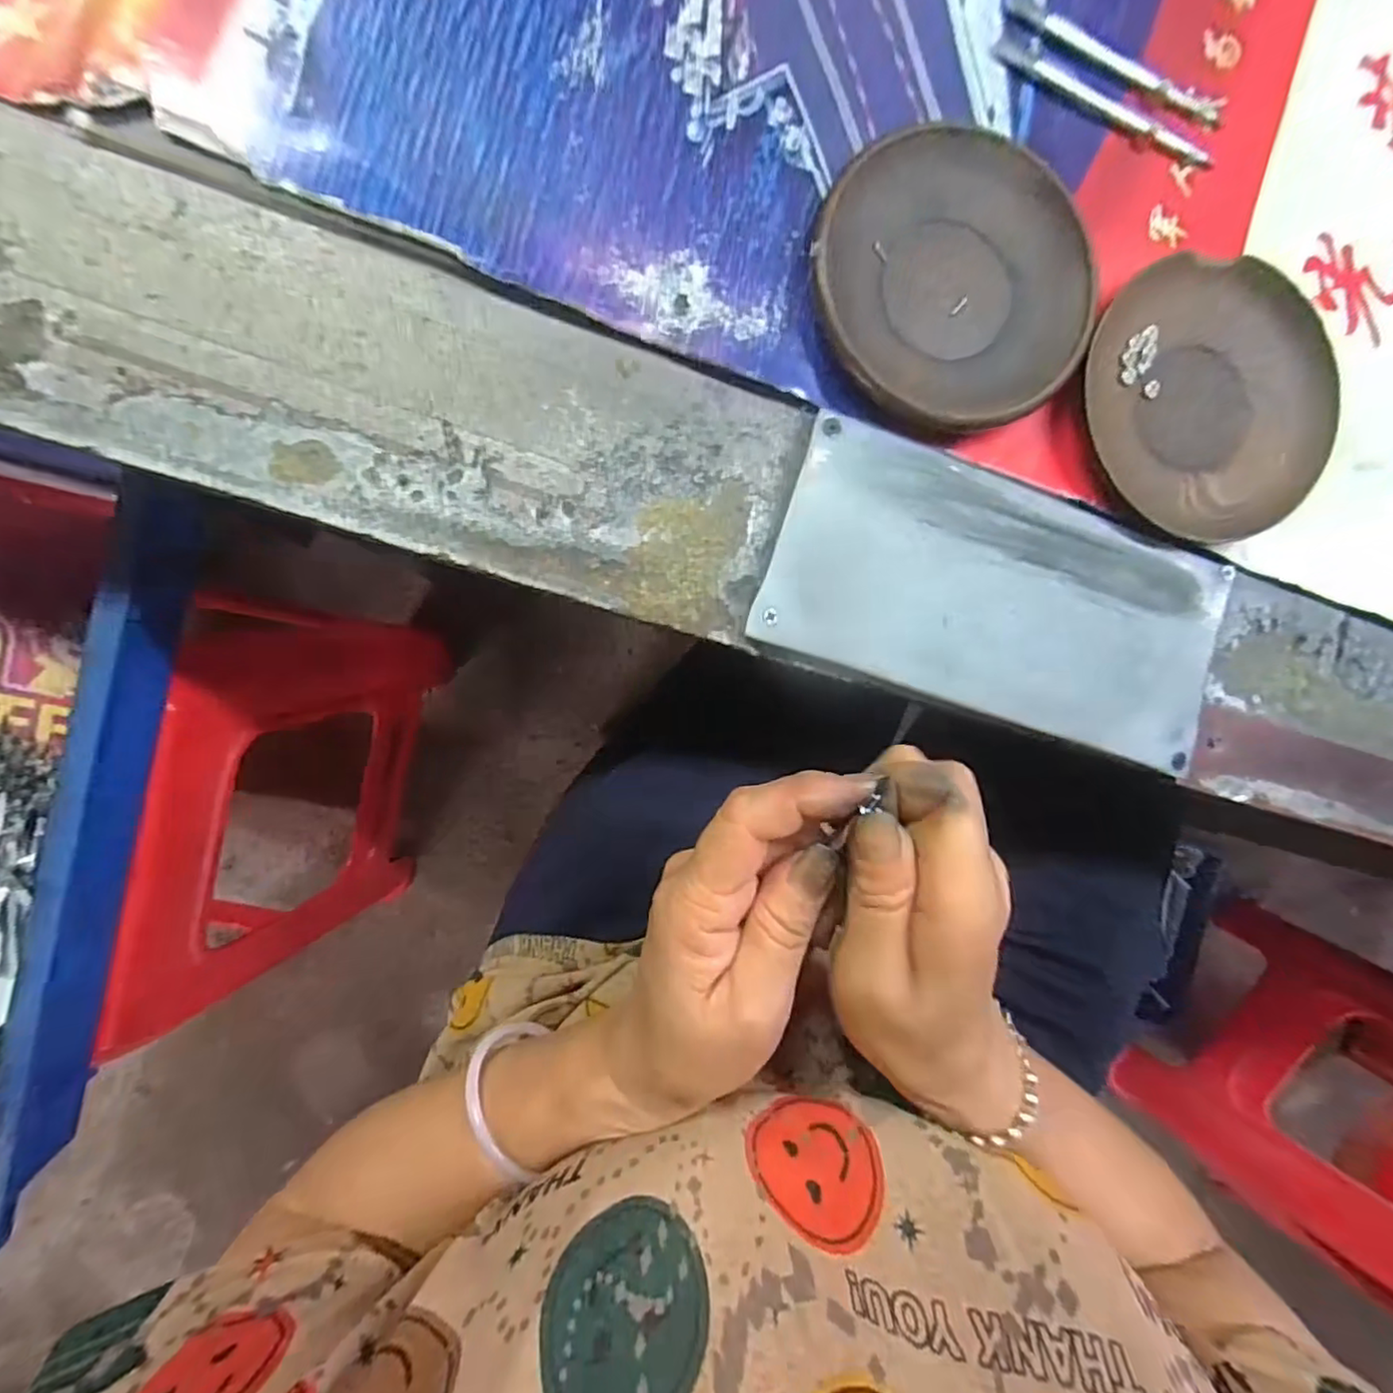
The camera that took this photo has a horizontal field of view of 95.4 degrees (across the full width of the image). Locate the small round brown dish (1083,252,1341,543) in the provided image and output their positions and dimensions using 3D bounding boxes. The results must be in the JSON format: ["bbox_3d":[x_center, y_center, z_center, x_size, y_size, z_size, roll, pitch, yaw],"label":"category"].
[{"bbox_3d":[0.221,-0.127,0.272,0.111,0.015,0.115,0,91,-8],"label":"small round brown dish"}]

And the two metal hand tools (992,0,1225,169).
[{"bbox_3d":[0.176,-0.258,0.265,0.105,0.007,0.032,19,88,-8],"label":"two metal hand tools"}]

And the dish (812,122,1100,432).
[{"bbox_3d":[0.102,-0.163,0.253,0.107,0.015,0.110,0,91,-8],"label":"dish"}]

